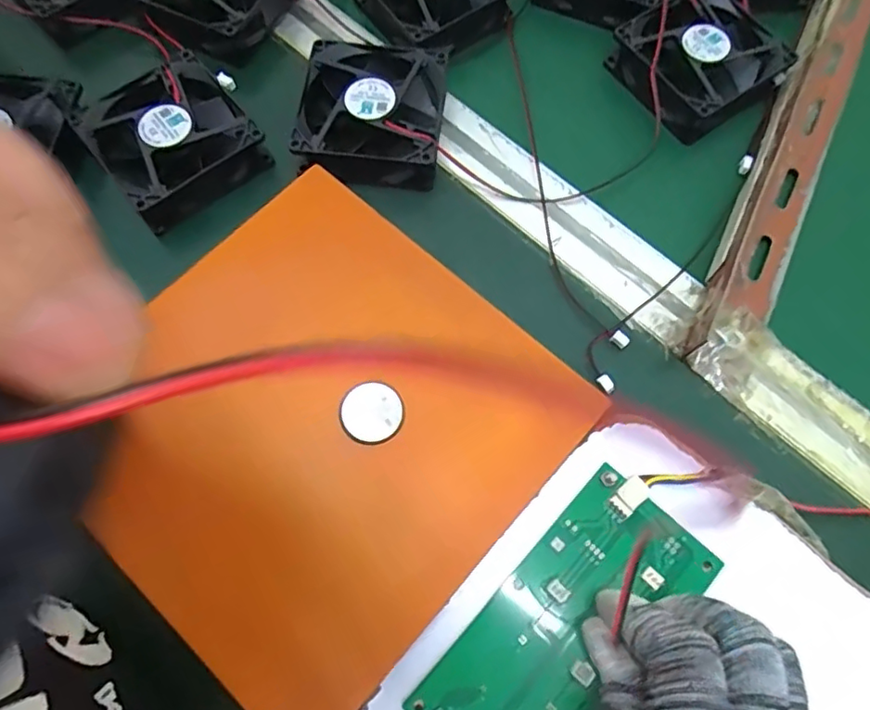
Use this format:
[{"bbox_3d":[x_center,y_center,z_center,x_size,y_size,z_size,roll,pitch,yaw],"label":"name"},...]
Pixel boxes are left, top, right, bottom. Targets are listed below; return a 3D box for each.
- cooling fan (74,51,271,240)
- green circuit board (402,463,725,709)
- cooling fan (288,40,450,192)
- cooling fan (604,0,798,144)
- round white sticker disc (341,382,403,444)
[{"bbox_3d":[-0.149,-0.123,0.336,0.078,0.028,0.080,-37,73,-14],"label":"cooling fan"},{"bbox_3d":[0.055,0.116,0.247,0.064,0.007,0.134,38,76,14],"label":"green circuit board"},{"bbox_3d":[-0.037,-0.137,0.342,0.080,0.028,0.083,6,68,2],"label":"cooling fan"},{"bbox_3d":[0.159,-0.182,0.360,0.094,0.021,0.078,-29,71,-11],"label":"cooling fan"},{"bbox_3d":[-0.029,0.026,0.273,0.027,0.004,0.027,2,77,-9],"label":"round white sticker disc"}]

